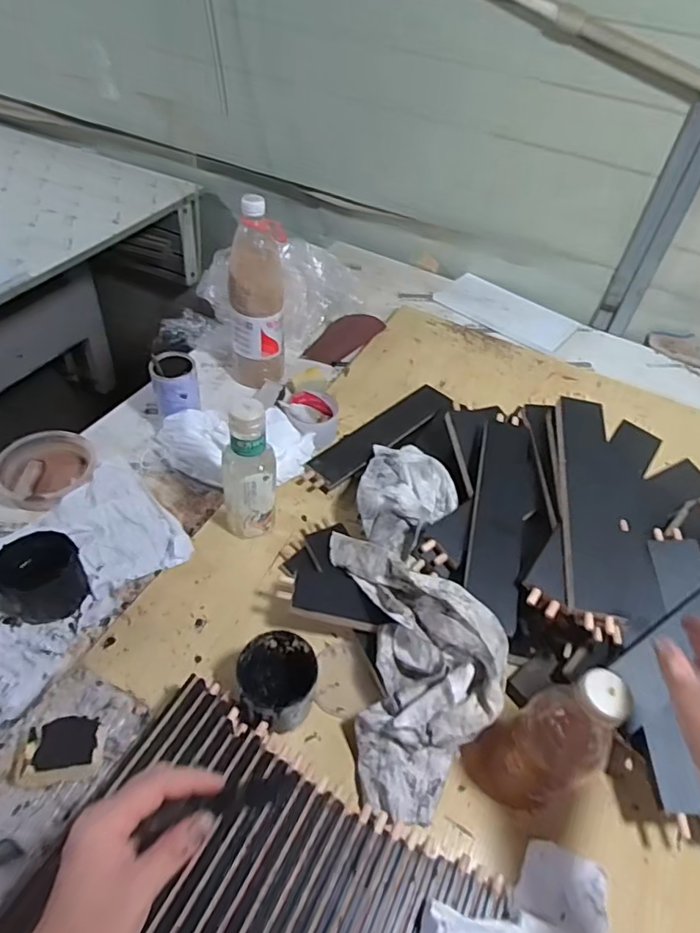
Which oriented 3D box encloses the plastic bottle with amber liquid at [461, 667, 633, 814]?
[{"bbox_3d":[0.174,0.245,0.499,0.065,0.205,0.080,-27,56,-27],"label":"plastic bottle with amber liquid"}]

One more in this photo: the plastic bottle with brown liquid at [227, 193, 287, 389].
[{"bbox_3d":[-0.148,-0.261,0.885,0.090,0.276,0.082,-2,48,-9],"label":"plastic bottle with brown liquid"}]

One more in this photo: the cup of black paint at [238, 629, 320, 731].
[{"bbox_3d":[-0.075,0.222,0.576,0.076,0.075,0.086,6,47,-1],"label":"cup of black paint"}]

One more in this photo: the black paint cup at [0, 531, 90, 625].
[{"bbox_3d":[-0.353,0.125,0.642,0.085,0.071,0.080,4,47,-4],"label":"black paint cup"}]

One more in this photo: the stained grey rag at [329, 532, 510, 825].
[{"bbox_3d":[0.071,0.186,0.592,0.145,0.125,0.297,-3,48,-10],"label":"stained grey rag"}]

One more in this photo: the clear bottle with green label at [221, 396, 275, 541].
[{"bbox_3d":[-0.122,0.013,0.674,0.060,0.200,0.051,-6,49,-12],"label":"clear bottle with green label"}]

